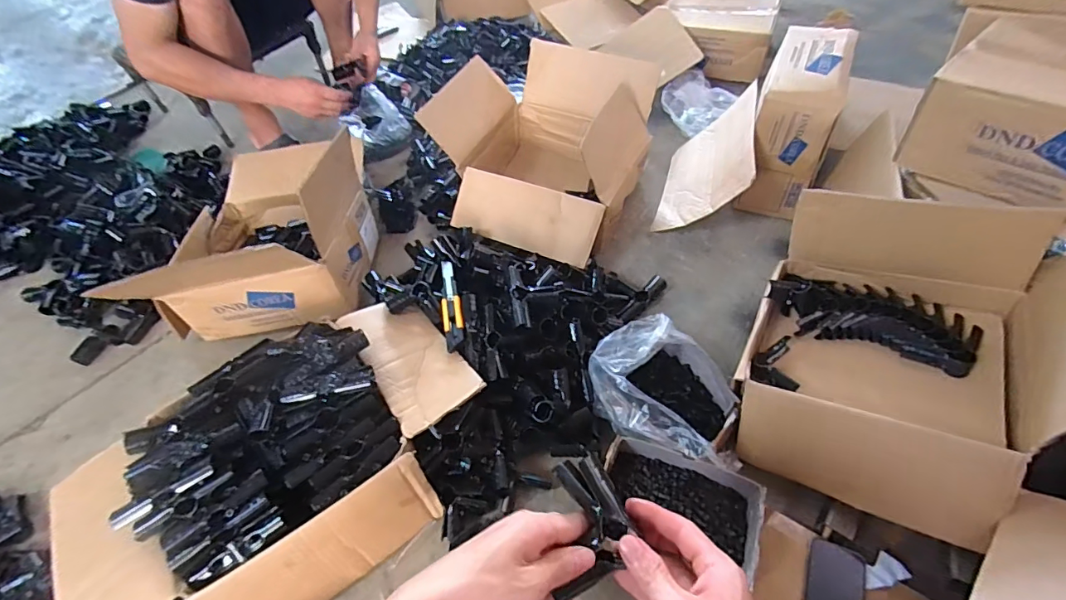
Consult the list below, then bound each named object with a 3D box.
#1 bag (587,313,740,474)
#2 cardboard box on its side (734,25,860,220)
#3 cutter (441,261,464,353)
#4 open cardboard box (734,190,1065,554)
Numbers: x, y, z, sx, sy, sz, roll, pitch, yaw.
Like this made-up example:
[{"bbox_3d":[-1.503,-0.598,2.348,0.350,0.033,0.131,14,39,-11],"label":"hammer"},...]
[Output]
[{"bbox_3d":[0.215,0.155,0.764,0.192,0.123,0.247,-33,57,-19],"label":"bag"},{"bbox_3d":[0.559,-0.392,1.055,0.146,0.269,0.324,16,56,16],"label":"cardboard box on its side"},{"bbox_3d":[-0.143,0.003,0.839,0.033,0.012,0.191,-12,53,-5],"label":"cutter"},{"bbox_3d":[0.494,0.058,0.675,0.327,0.262,0.398,22,58,20],"label":"open cardboard box"}]

